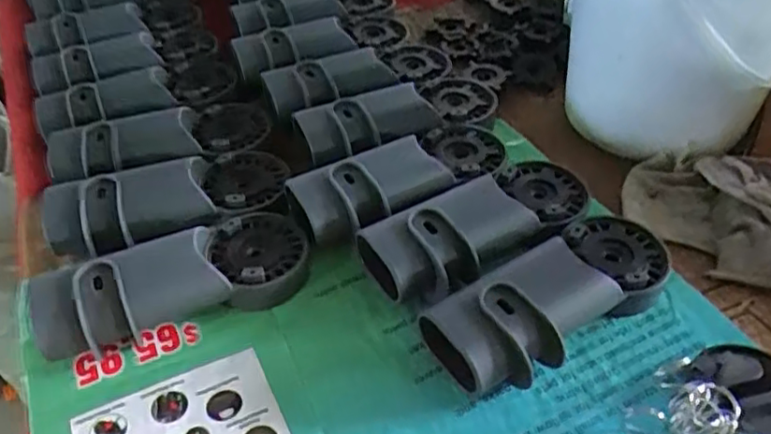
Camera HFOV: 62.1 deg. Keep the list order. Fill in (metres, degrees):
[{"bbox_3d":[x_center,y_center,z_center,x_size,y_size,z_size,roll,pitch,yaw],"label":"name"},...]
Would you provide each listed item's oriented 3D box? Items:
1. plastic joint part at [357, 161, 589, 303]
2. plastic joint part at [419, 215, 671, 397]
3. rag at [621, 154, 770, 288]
[{"bbox_3d":[0.068,0.002,0.414,0.164,0.040,0.073,-26,49,-20],"label":"plastic joint part"},{"bbox_3d":[0.101,0.044,0.375,0.165,0.038,0.063,-28,50,-22],"label":"plastic joint part"},{"bbox_3d":[0.239,-0.014,0.437,0.103,0.034,0.129,-31,51,-24],"label":"rag"}]

